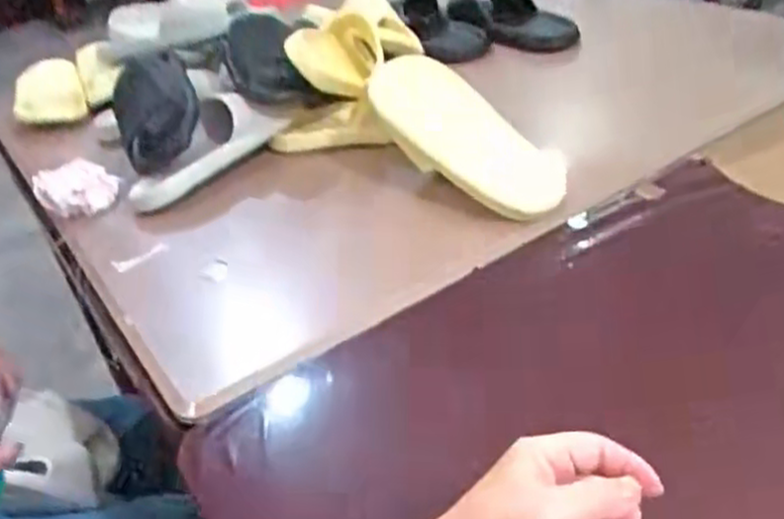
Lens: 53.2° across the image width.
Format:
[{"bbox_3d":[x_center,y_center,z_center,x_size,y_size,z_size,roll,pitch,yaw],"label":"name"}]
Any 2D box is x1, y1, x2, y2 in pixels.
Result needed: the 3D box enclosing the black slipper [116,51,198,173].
[{"bbox_3d":[-0.294,-0.183,0.976,0.121,0.039,0.212,-53,49,10],"label":"black slipper"}]

